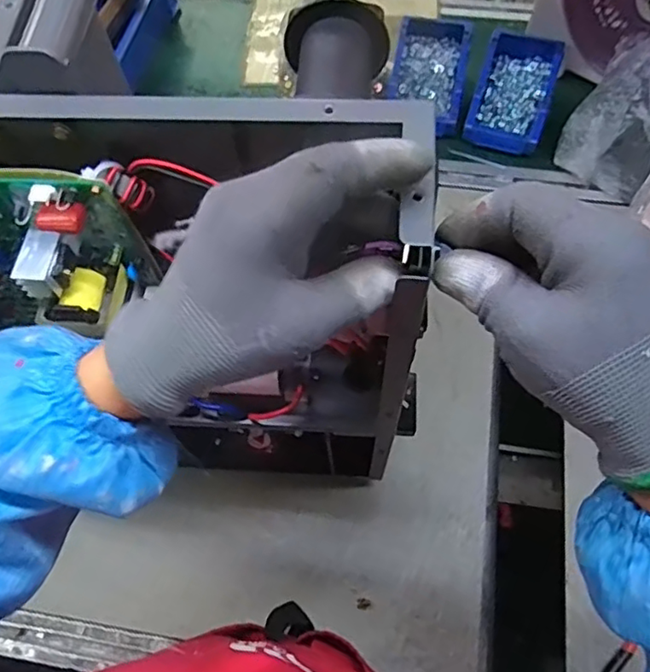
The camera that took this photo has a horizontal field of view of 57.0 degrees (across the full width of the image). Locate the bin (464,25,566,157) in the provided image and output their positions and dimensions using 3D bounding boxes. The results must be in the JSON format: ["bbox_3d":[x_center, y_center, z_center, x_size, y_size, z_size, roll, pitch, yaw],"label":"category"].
[{"bbox_3d":[0.269,-0.350,0.846,0.100,0.061,0.189,17,68,10],"label":"bin"}]

